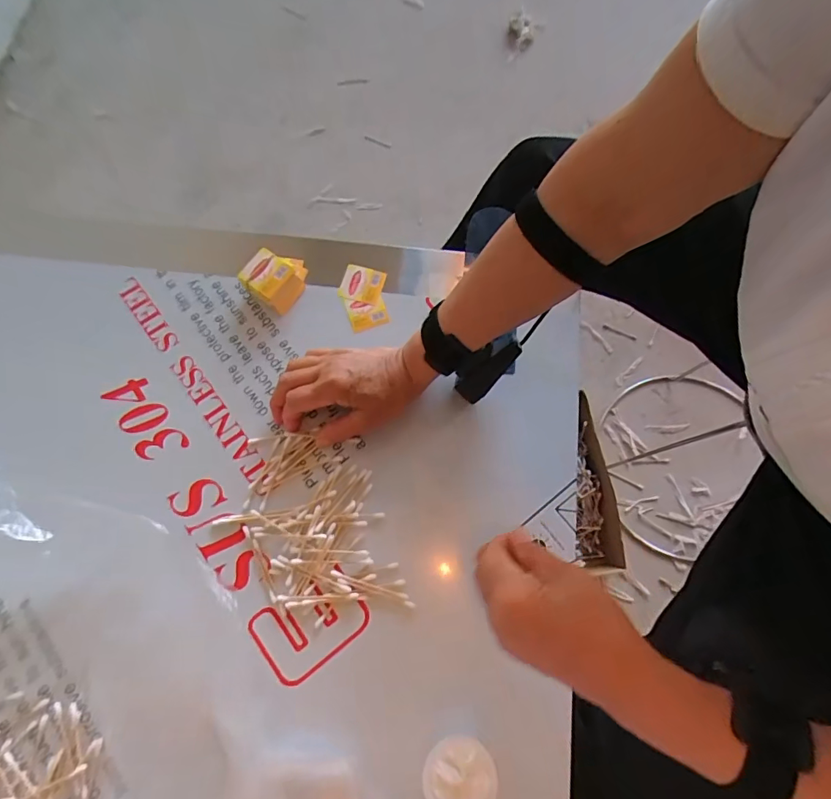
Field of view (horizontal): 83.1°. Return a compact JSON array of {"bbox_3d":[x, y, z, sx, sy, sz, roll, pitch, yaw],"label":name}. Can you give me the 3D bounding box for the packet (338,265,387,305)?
[{"bbox_3d":[-0.056,-0.123,0.496,0.043,0.008,0.038,15,74,4],"label":"packet"}]

